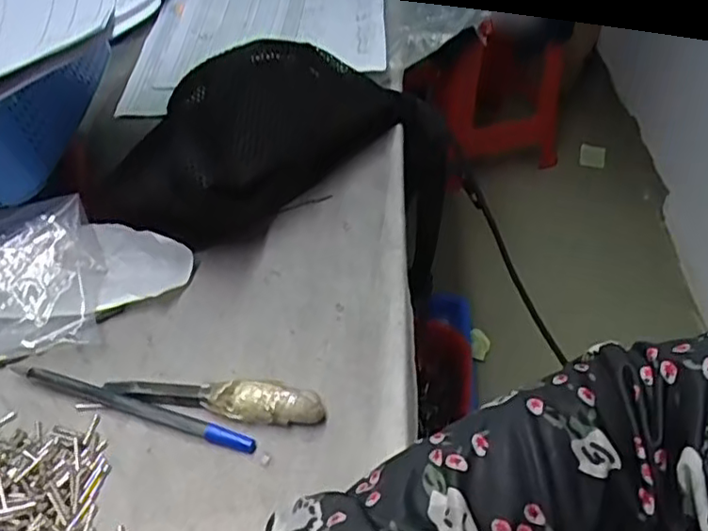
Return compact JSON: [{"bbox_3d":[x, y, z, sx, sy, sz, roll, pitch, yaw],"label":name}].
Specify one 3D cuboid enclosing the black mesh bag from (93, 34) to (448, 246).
[{"bbox_3d":[-0.044,-0.098,0.440,0.082,0.089,0.269,34,58,29],"label":"black mesh bag"}]

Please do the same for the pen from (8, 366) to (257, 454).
[{"bbox_3d":[-0.115,0.070,0.322,0.139,0.006,0.008,13,50,15],"label":"pen"}]

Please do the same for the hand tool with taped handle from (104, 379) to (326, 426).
[{"bbox_3d":[-0.071,0.066,0.320,0.111,0.017,0.018,7,45,7],"label":"hand tool with taped handle"}]

